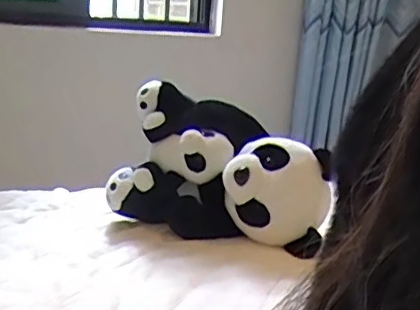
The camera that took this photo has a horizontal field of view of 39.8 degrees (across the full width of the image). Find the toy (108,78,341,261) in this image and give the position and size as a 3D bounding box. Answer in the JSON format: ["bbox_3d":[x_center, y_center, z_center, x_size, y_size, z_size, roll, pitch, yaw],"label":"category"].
[{"bbox_3d":[0.032,0.038,1.200,0.426,0.278,0.192,9,14,22],"label":"toy"}]

